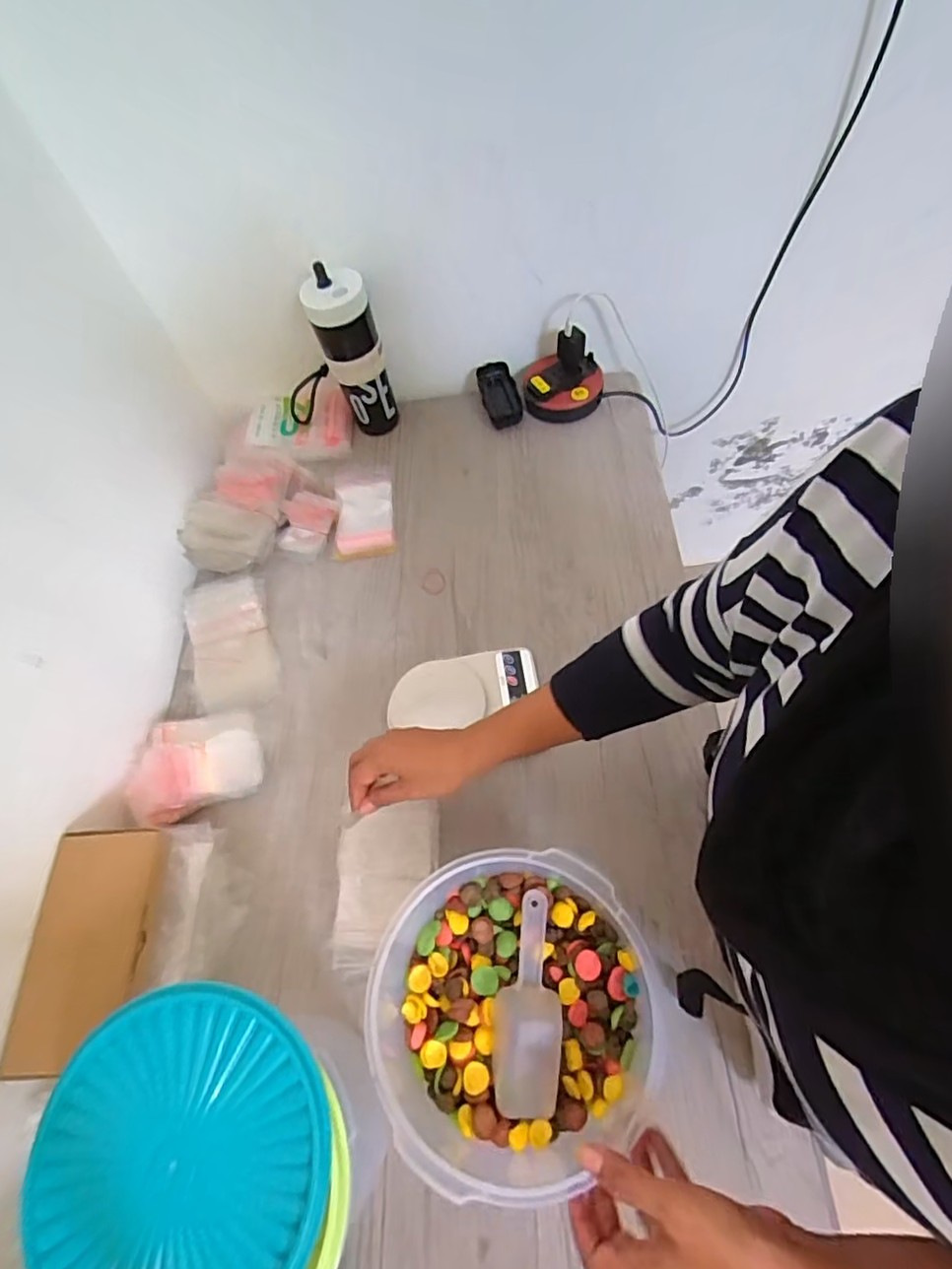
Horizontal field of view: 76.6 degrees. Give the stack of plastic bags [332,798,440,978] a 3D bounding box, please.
[{"bbox_3d":[-0.097,0.266,0.650,0.110,0.017,0.165,0,65,2],"label":"stack of plastic bags"}]

